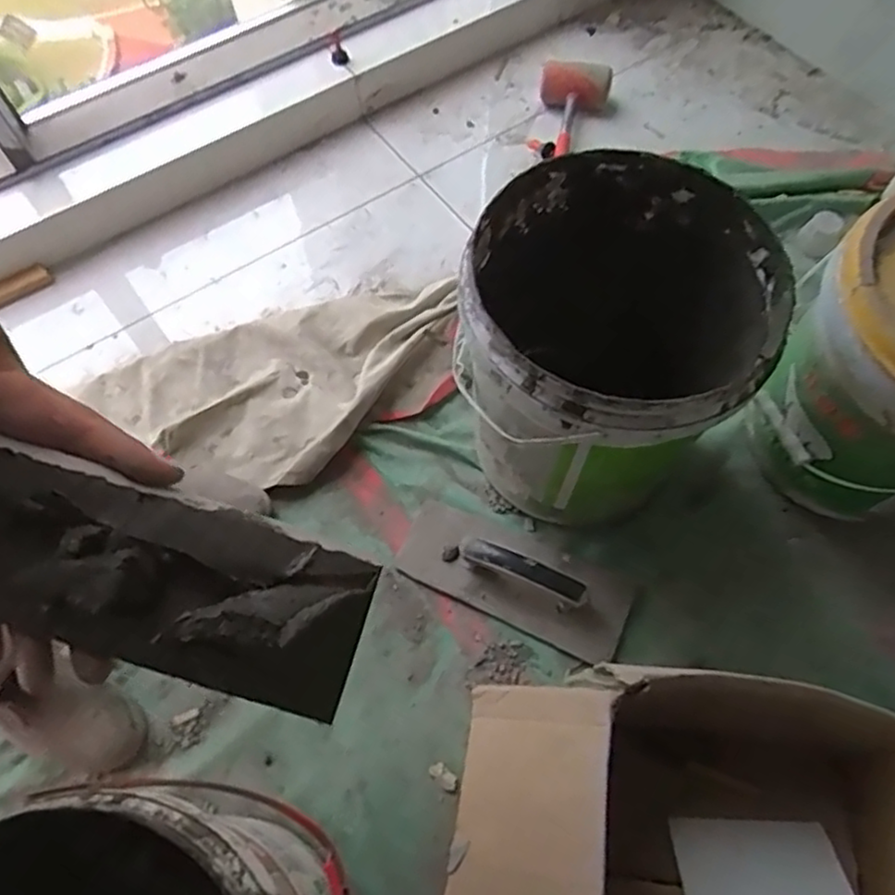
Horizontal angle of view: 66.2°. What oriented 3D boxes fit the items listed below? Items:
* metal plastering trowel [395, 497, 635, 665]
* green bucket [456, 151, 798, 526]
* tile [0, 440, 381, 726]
[{"bbox_3d":[0.084,0.152,0.857,0.291,0.063,0.125,21,66,12],"label":"metal plastering trowel"},{"bbox_3d":[0.170,-0.084,0.799,0.295,0.350,0.306,-1,63,2],"label":"green bucket"},{"bbox_3d":[-0.237,0.053,0.386,0.383,0.027,0.094,18,79,0],"label":"tile"}]

